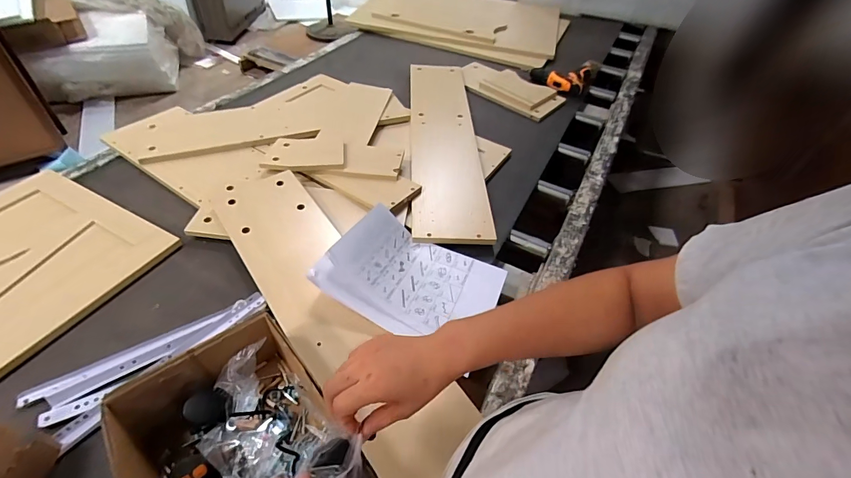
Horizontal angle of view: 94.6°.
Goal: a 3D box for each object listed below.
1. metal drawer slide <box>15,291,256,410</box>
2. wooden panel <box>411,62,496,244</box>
[{"bbox_3d":[-0.394,0.155,0.563,0.305,0.015,0.049,-21,54,-23],"label":"metal drawer slide"},{"bbox_3d":[0.049,-0.264,0.994,0.170,0.016,0.761,2,48,-5],"label":"wooden panel"}]

